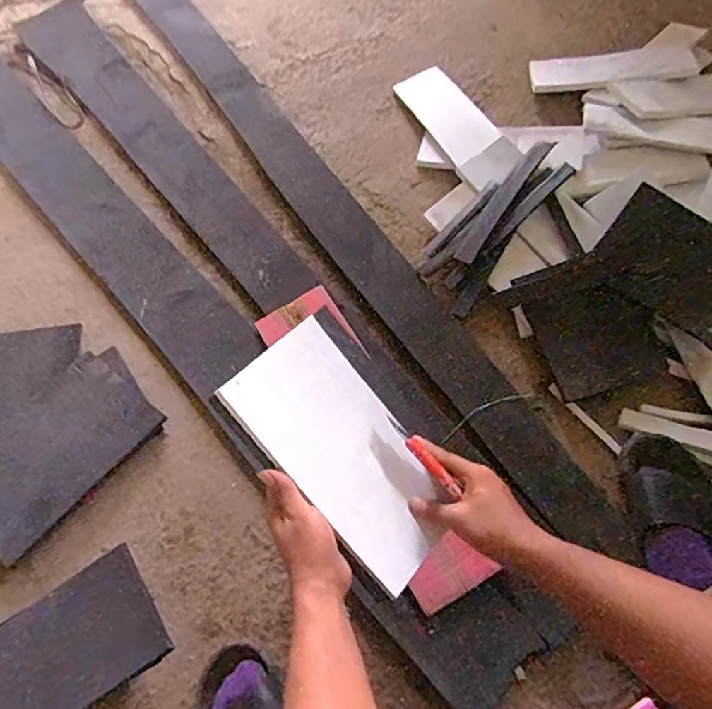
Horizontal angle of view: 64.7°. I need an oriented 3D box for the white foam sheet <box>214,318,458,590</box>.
[{"bbox_3d":[-0.006,0.101,0.586,0.131,0.007,0.268,-41,93,-28],"label":"white foam sheet"}]

